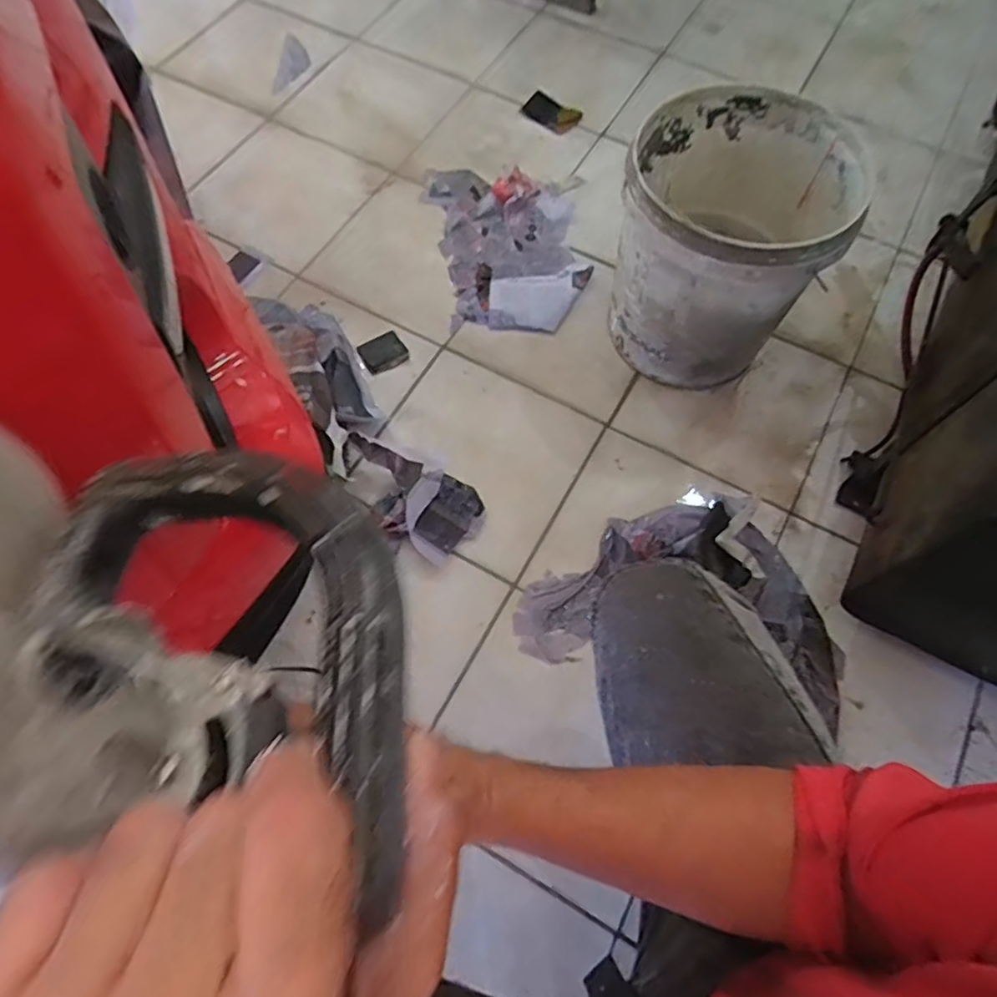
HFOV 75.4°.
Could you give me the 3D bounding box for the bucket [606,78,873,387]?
[{"bbox_3d":[0.315,-0.359,0.962,0.280,0.341,0.305,1,66,-2],"label":"bucket"}]

